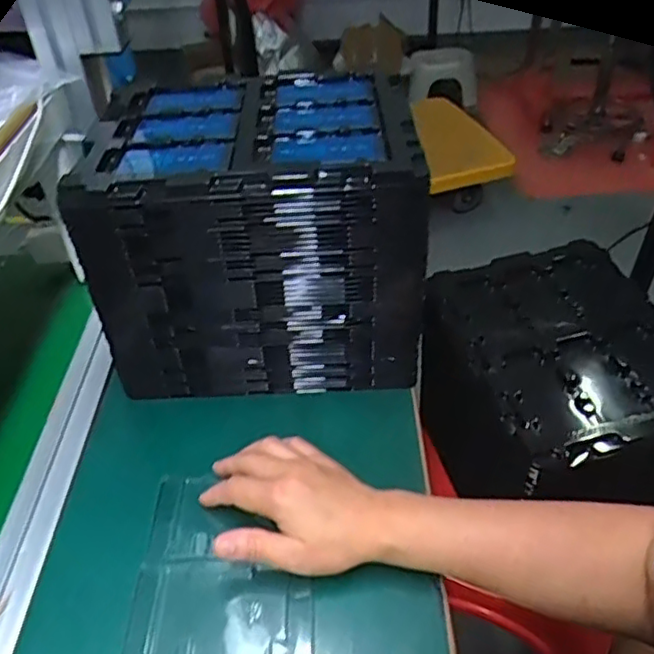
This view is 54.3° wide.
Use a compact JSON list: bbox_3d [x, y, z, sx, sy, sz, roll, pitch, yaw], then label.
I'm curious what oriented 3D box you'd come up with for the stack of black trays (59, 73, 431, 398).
[{"bbox_3d":[-0.059,-0.086,0.599,0.267,0.225,0.190,-1,42,0],"label":"stack of black trays"}]

